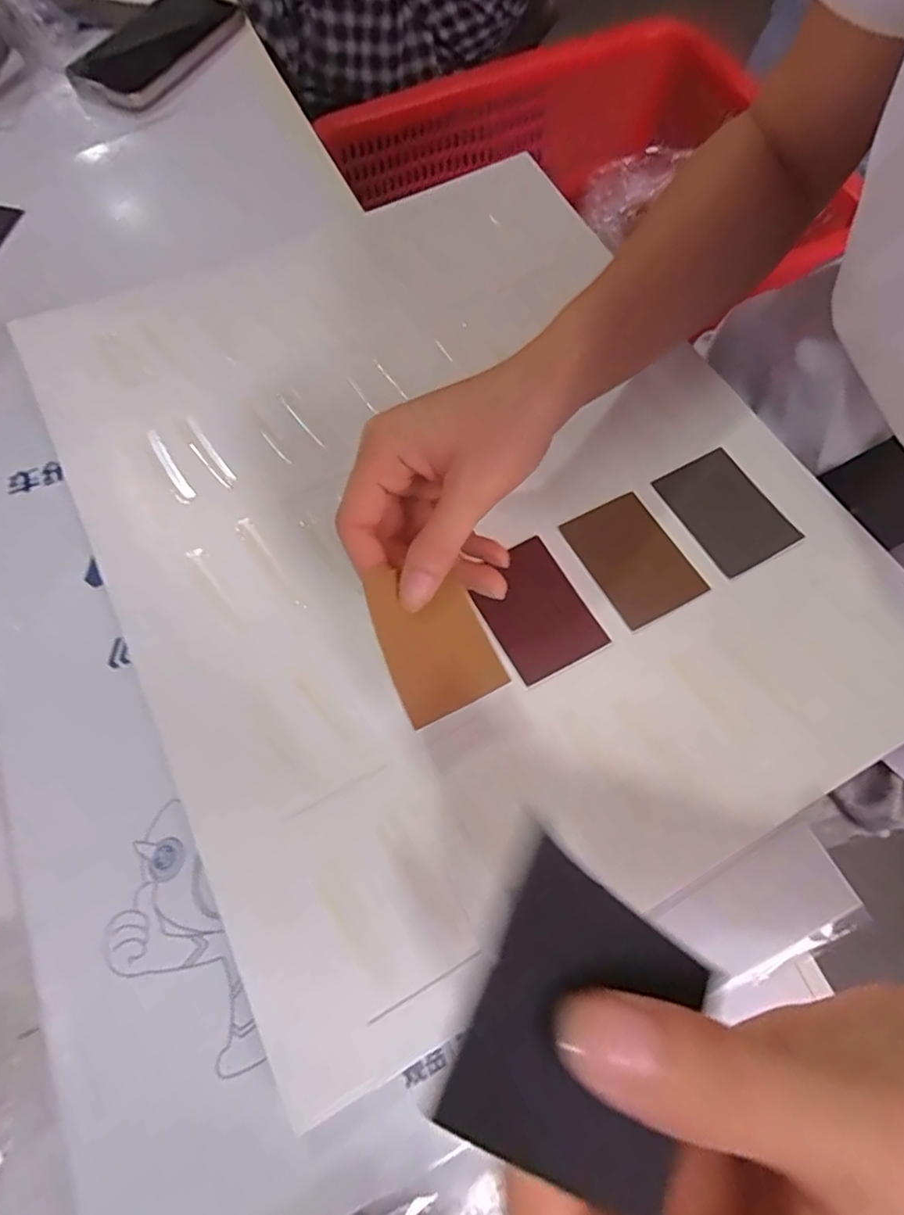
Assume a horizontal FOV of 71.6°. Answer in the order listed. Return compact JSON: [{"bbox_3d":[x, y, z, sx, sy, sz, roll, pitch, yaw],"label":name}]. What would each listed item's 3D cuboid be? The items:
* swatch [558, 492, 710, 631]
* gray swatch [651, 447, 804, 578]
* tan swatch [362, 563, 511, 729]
[{"bbox_3d":[0.093,-0.026,0.323,0.047,0.005,0.067,-26,66,-11],"label":"swatch"},{"bbox_3d":[0.145,-0.052,0.334,0.047,0.005,0.067,-25,65,-10],"label":"gray swatch"},{"bbox_3d":[-0.008,0.013,0.276,0.047,0.005,0.065,-18,78,-17],"label":"tan swatch"}]

